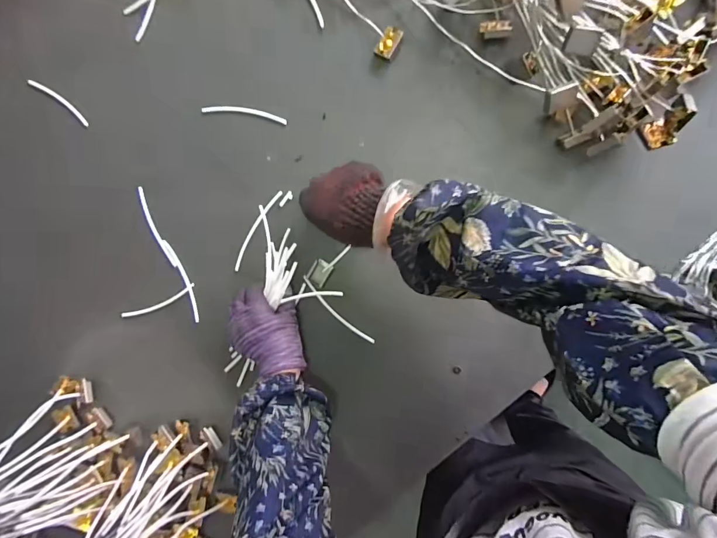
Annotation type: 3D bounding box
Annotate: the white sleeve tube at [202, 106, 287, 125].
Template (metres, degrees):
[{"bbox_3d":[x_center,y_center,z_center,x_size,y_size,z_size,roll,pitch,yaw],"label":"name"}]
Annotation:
[{"bbox_3d":[-0.161,-0.220,0.549,0.124,0.012,0.014,11,93,9],"label":"white sleeve tube"}]

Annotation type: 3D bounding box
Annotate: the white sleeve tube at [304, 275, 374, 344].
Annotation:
[{"bbox_3d":[-0.030,0.058,0.527,0.128,0.004,0.013,43,97,6],"label":"white sleeve tube"}]

